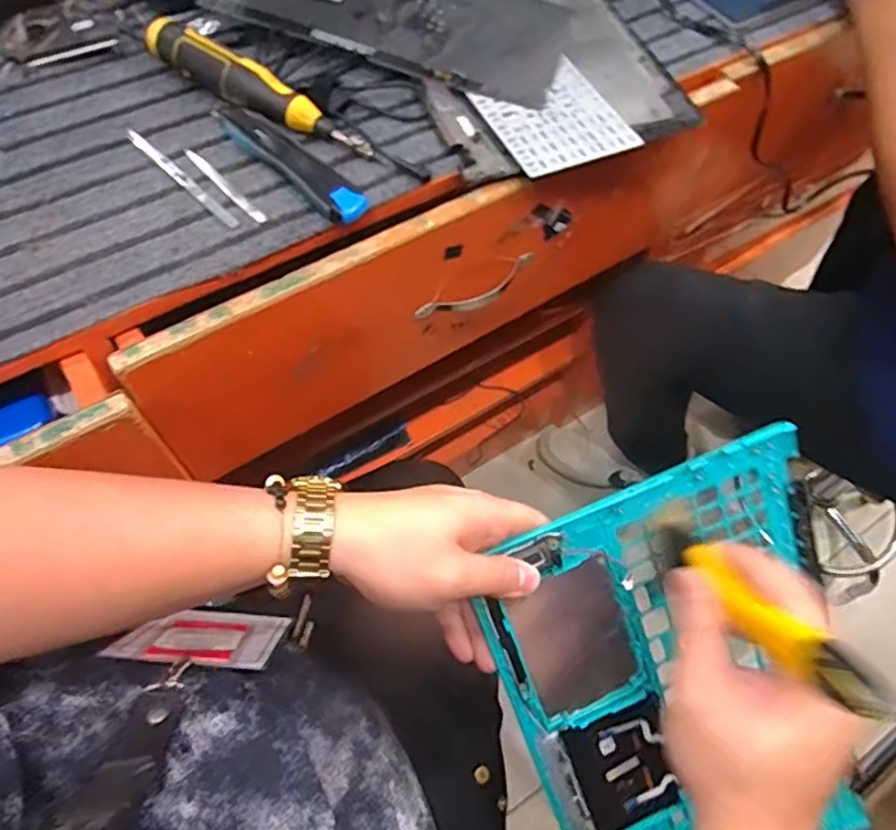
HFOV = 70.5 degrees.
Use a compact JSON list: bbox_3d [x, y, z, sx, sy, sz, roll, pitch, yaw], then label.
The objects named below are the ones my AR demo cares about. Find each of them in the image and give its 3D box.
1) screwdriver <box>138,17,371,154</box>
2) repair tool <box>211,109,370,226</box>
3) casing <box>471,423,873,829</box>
[{"bbox_3d":[-0.156,-0.272,0.525,0.215,0.045,0.034,23,62,9],"label":"screwdriver"},{"bbox_3d":[-0.125,-0.205,0.507,0.165,0.014,0.035,41,67,18],"label":"repair tool"},{"bbox_3d":[0.170,0.205,0.447,0.229,0.011,0.354,-22,106,-8],"label":"casing"}]

